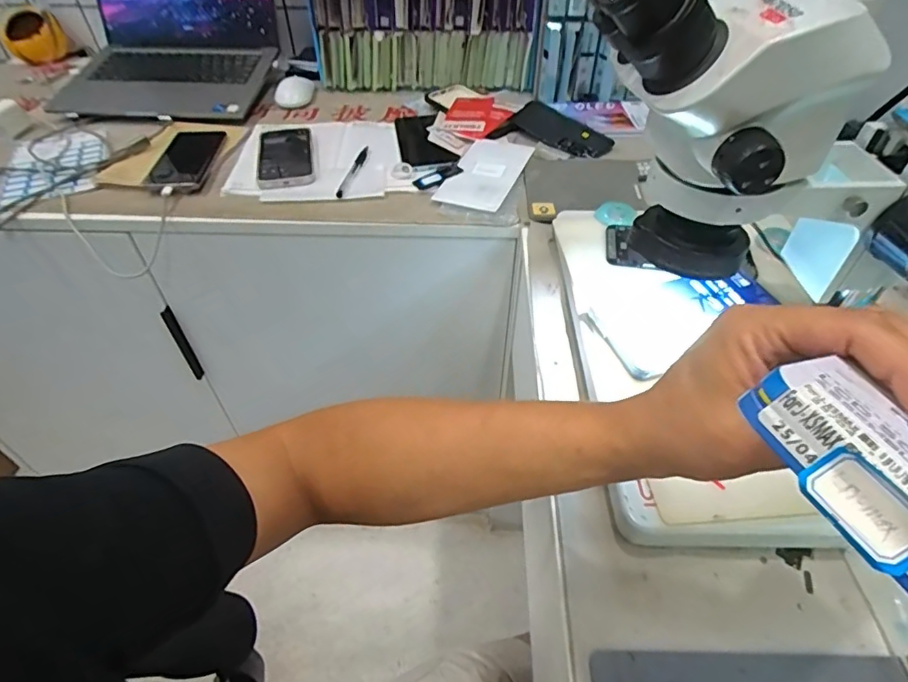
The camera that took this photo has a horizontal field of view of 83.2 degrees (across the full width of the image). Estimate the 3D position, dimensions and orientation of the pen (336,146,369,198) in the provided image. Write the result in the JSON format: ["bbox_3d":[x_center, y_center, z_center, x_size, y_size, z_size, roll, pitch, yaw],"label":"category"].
[{"bbox_3d":[-0.134,-0.227,0.682,0.013,0.005,0.125,8,46,7],"label":"pen"}]

